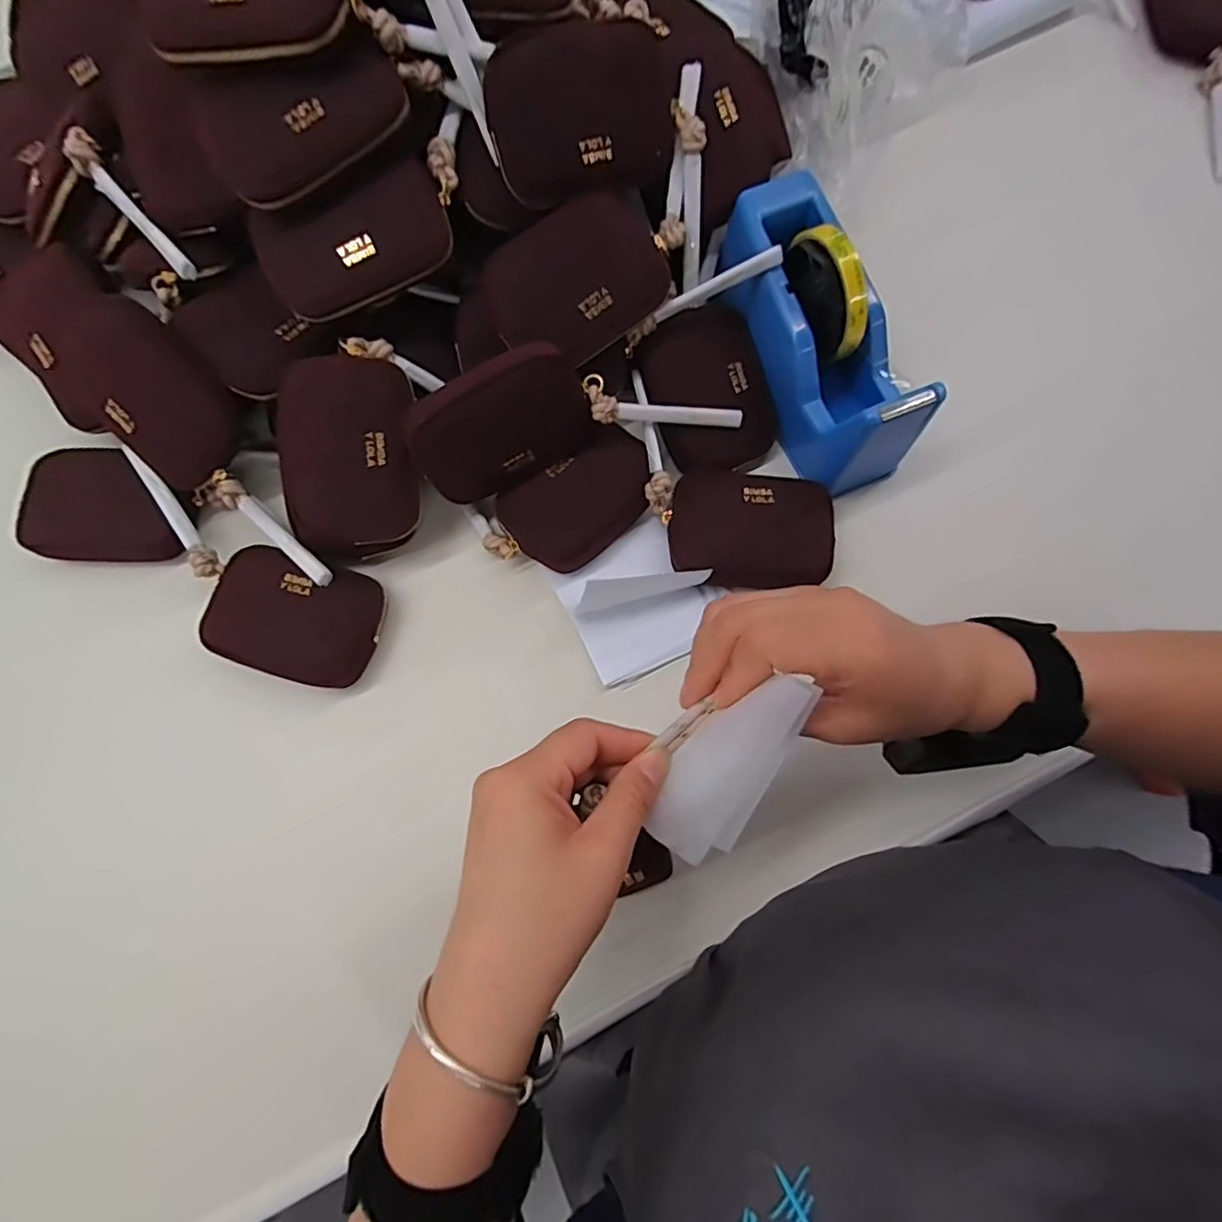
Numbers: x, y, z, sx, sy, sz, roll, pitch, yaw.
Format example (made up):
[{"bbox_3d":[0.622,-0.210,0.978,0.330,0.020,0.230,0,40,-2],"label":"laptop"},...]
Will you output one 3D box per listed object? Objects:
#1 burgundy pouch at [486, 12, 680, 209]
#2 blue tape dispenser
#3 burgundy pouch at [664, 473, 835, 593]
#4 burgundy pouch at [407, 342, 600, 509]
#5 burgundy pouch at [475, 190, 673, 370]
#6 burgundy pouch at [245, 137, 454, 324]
[{"bbox_3d":[-0.014,-0.312,0.373,0.124,0.030,0.082,-16,120,-9],"label":"burgundy pouch"},{"bbox_3d":[0.147,-0.190,0.406,0.077,0.095,0.210,-22,91,-5],"label":"blue tape dispenser"},{"bbox_3d":[0.100,-0.058,0.420,0.114,0.020,0.079,2,76,1],"label":"burgundy pouch"},{"bbox_3d":[-0.075,-0.124,0.401,0.113,0.080,0.026,-26,36,-6],"label":"burgundy pouch"},{"bbox_3d":[-0.021,-0.212,0.384,0.117,0.026,0.081,-31,113,-4],"label":"burgundy pouch"},{"bbox_3d":[-0.159,-0.228,0.369,0.116,0.027,0.065,-20,114,1],"label":"burgundy pouch"}]

